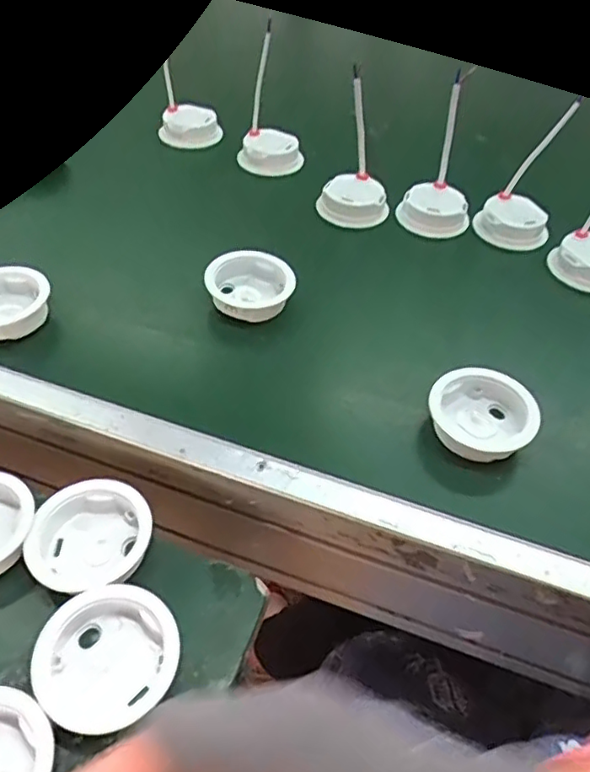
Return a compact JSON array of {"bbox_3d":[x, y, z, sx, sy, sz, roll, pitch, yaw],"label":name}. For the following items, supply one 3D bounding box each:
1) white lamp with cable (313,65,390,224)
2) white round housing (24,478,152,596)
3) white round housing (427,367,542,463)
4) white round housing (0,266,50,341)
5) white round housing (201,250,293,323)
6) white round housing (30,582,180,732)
[{"bbox_3d":[0.061,-0.217,0.577,0.065,0.118,0.068,3,46,-3],"label":"white lamp with cable"},{"bbox_3d":[-0.126,0.091,0.375,0.070,0.027,0.060,-12,49,-16],"label":"white round housing"},{"bbox_3d":[0.128,0.020,0.421,0.062,0.029,0.069,-33,57,-30],"label":"white round housing"},{"bbox_3d":[-0.231,-0.066,0.482,0.070,0.027,0.074,3,46,-3],"label":"white round housing"},{"bbox_3d":[-0.038,-0.084,0.514,0.070,0.031,0.070,3,46,-3],"label":"white round housing"},{"bbox_3d":[-0.101,0.145,0.328,0.071,0.024,0.067,3,46,-3],"label":"white round housing"}]

